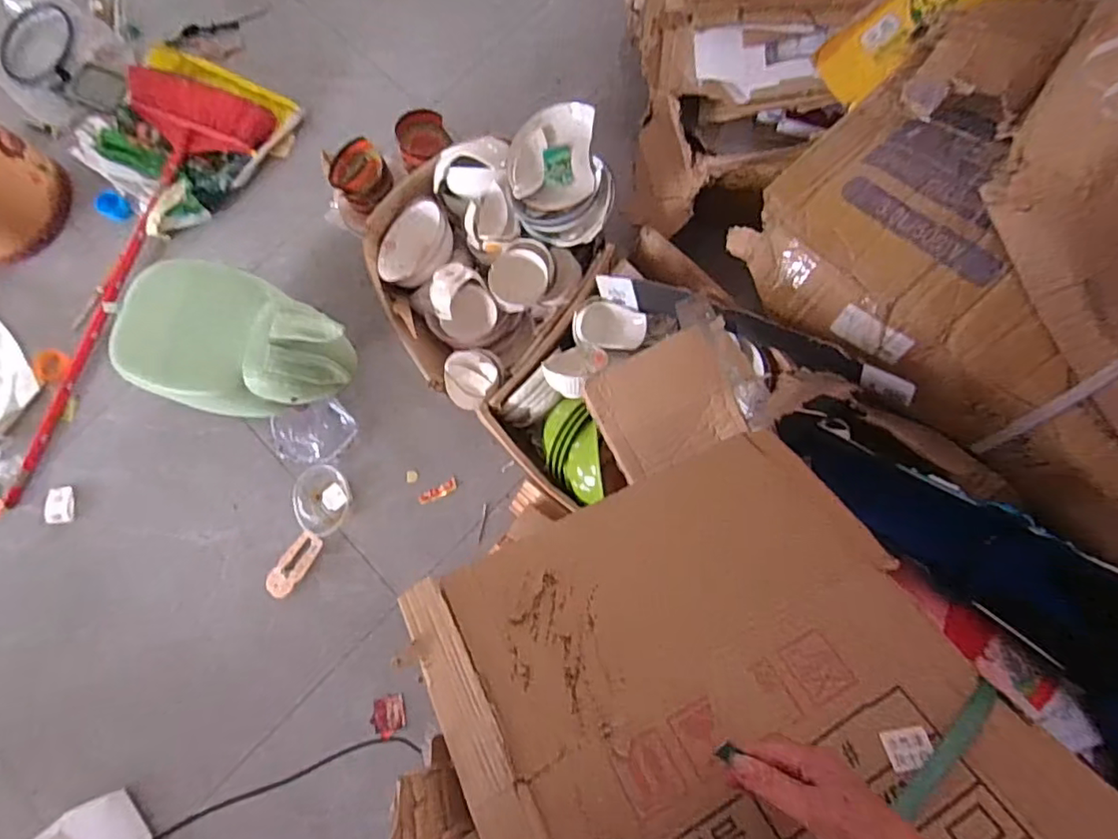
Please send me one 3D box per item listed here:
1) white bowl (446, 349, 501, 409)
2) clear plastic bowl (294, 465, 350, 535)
[{"bbox_3d":[-0.165,-0.077,1.101,0.100,0.064,0.105,-16,78,-2],"label":"white bowl"},{"bbox_3d":[-0.499,0.167,1.205,0.122,0.057,0.141,-5,78,4],"label":"clear plastic bowl"}]

